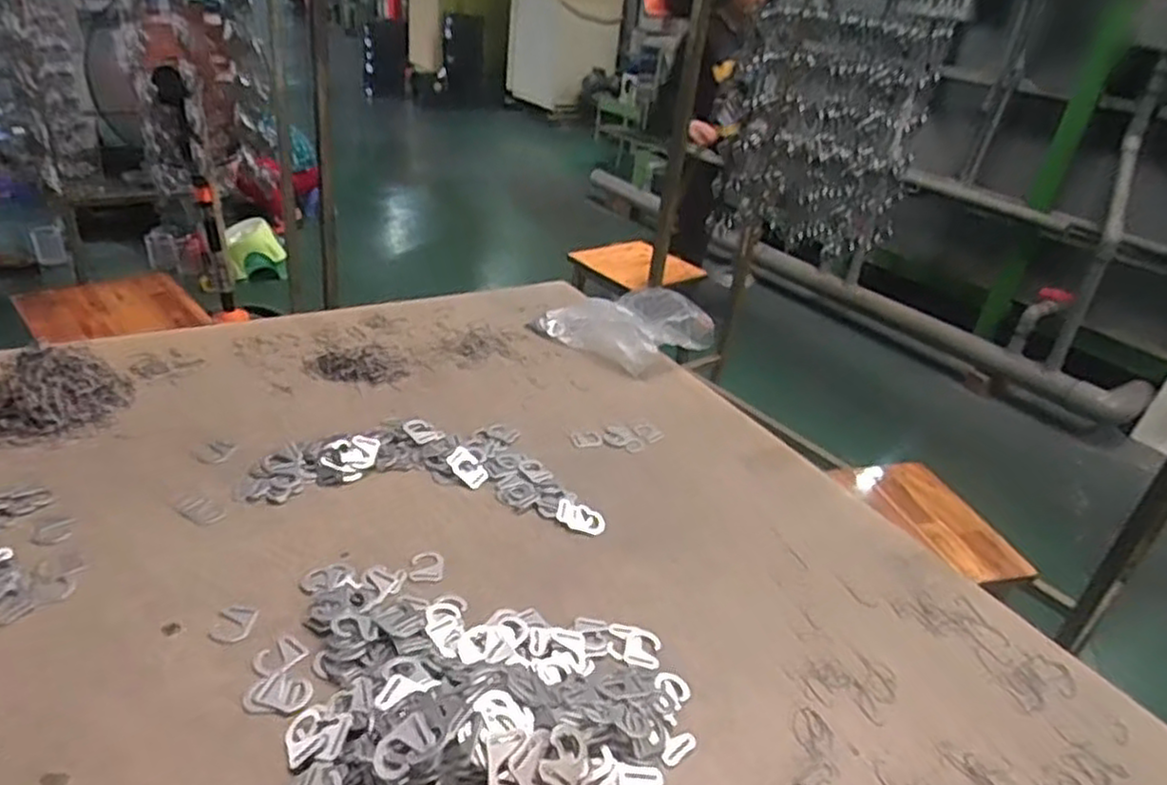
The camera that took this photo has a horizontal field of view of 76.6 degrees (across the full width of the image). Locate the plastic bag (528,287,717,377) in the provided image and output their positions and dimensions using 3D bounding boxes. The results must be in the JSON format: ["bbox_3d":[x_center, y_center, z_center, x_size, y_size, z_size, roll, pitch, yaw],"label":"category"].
[{"bbox_3d":[0.068,-0.130,1.281,0.199,0.094,0.269,-21,40,-38],"label":"plastic bag"}]

